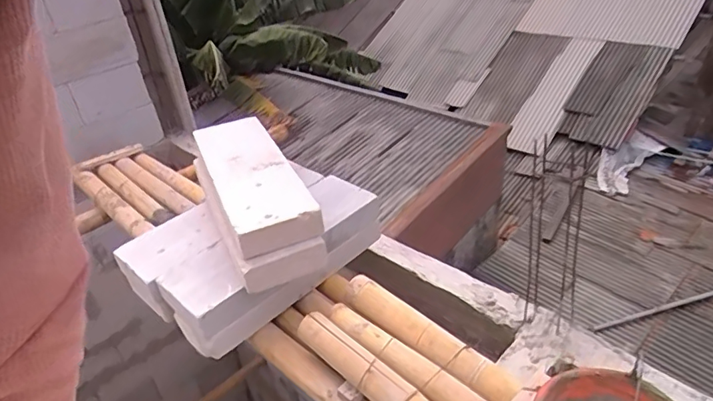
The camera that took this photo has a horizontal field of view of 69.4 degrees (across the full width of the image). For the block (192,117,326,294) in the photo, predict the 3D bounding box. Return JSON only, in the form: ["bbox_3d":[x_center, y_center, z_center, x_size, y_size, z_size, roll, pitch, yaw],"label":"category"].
[{"bbox_3d":[-0.278,-0.024,1.365,0.237,0.169,0.608,-26,42,-14],"label":"block"}]

